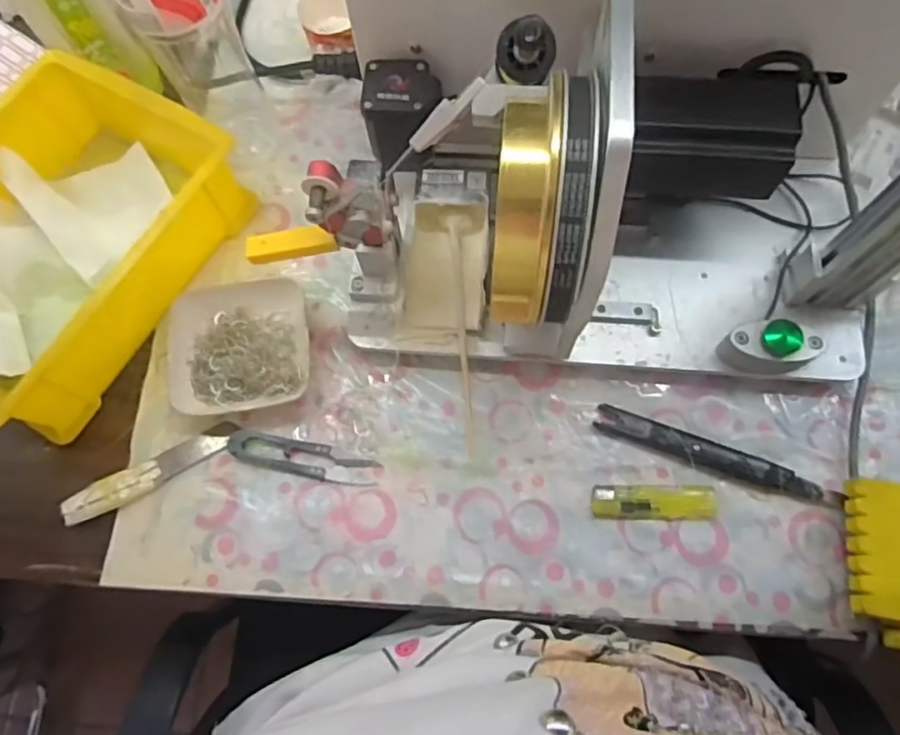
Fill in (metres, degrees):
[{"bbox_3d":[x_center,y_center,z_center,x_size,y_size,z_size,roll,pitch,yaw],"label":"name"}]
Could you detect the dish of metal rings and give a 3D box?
[{"bbox_3d":[-0.150,-0.014,0.435,0.097,0.022,0.091,-7,72,-1],"label":"dish of metal rings"}]

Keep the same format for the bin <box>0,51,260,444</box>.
[{"bbox_3d":[-0.286,-0.091,0.441,0.174,0.075,0.235,28,75,10],"label":"bin"}]

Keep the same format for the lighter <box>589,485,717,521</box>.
[{"bbox_3d":[0.134,0.088,0.397,0.080,0.010,0.021,0,72,2],"label":"lighter"}]

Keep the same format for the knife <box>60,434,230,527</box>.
[{"bbox_3d":[-0.205,0.072,0.413,0.107,0.016,0.023,-26,73,-7],"label":"knife"}]

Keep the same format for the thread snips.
[{"bbox_3d":[-0.102,0.062,0.415,0.102,0.009,0.023,12,73,5],"label":"thread snips"}]

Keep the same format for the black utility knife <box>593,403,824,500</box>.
[{"bbox_3d":[0.170,0.057,0.404,0.145,0.013,0.018,21,74,8],"label":"black utility knife"}]

